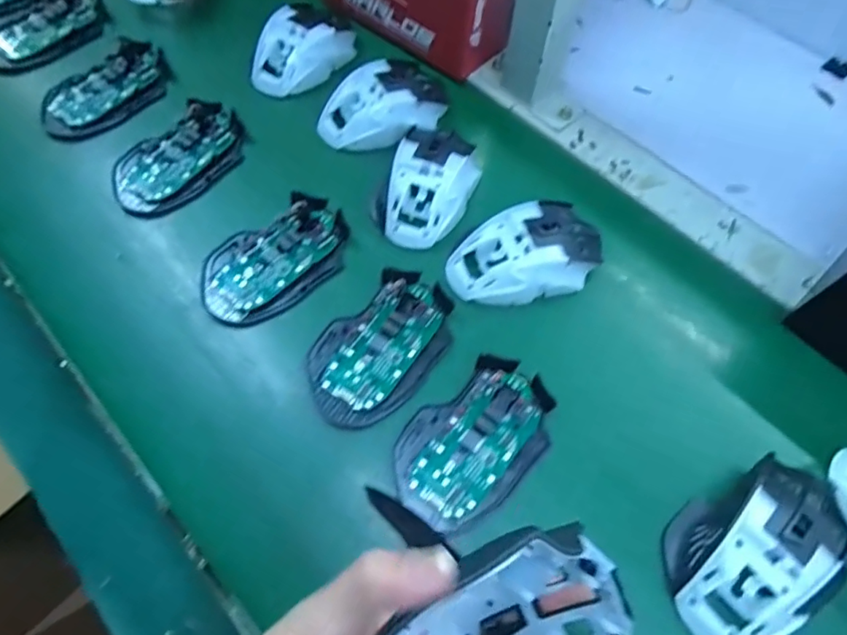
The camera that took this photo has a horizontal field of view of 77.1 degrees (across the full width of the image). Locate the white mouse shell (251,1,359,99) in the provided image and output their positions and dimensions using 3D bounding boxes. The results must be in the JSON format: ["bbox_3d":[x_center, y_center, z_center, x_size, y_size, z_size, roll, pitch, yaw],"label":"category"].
[{"bbox_3d":[-0.110,-0.245,0.490,0.066,0.051,0.111,30,65,13],"label":"white mouse shell"}]

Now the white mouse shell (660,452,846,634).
[{"bbox_3d":[0.189,0.129,0.295,0.116,0.036,0.075,-29,67,-16],"label":"white mouse shell"}]

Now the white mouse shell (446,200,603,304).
[{"bbox_3d":[0.076,-0.046,0.381,0.112,0.035,0.063,-23,65,-14],"label":"white mouse shell"}]

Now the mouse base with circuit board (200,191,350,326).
[{"bbox_3d":[-0.106,-0.045,0.383,0.112,0.020,0.073,-33,68,-18],"label":"mouse base with circuit board"}]

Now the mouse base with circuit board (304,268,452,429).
[{"bbox_3d":[-0.028,0.018,0.354,0.072,0.015,0.113,35,66,15],"label":"mouse base with circuit board"}]

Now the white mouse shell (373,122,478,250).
[{"bbox_3d":[0.004,-0.105,0.408,0.063,0.029,0.102,24,64,10],"label":"white mouse shell"}]

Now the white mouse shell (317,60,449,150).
[{"bbox_3d":[-0.033,-0.182,0.450,0.112,0.032,0.063,-29,67,-16],"label":"white mouse shell"}]

